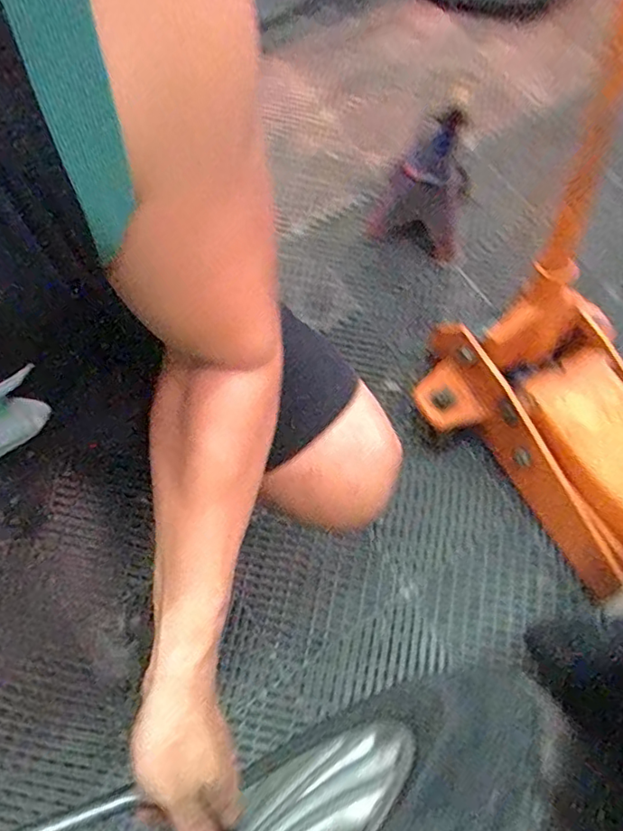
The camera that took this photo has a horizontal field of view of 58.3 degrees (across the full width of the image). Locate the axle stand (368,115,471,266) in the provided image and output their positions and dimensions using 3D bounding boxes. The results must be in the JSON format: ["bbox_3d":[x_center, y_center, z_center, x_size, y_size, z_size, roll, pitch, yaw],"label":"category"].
[{"bbox_3d":[0.199,-0.391,0.929,0.164,0.227,0.149,17,67,5],"label":"axle stand"}]

